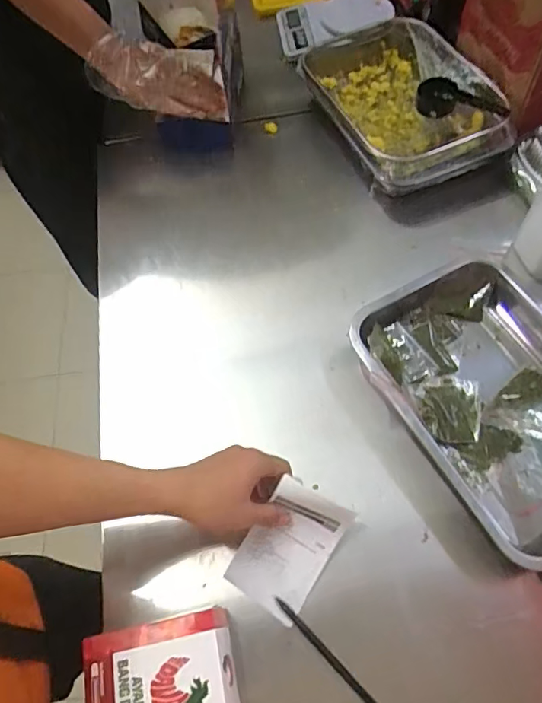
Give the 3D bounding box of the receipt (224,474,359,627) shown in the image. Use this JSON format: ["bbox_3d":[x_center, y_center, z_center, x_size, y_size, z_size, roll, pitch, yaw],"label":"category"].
[{"bbox_3d":[0.016,0.187,0.493,0.080,0.045,0.114,30,67,17],"label":"receipt"}]

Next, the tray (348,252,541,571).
[{"bbox_3d":[0.249,0.045,0.549,0.231,0.065,0.304,-30,64,-12],"label":"tray"}]

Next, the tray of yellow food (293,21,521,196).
[{"bbox_3d":[0.187,-0.377,0.770,0.214,0.067,0.321,-21,63,-8],"label":"tray of yellow food"}]

